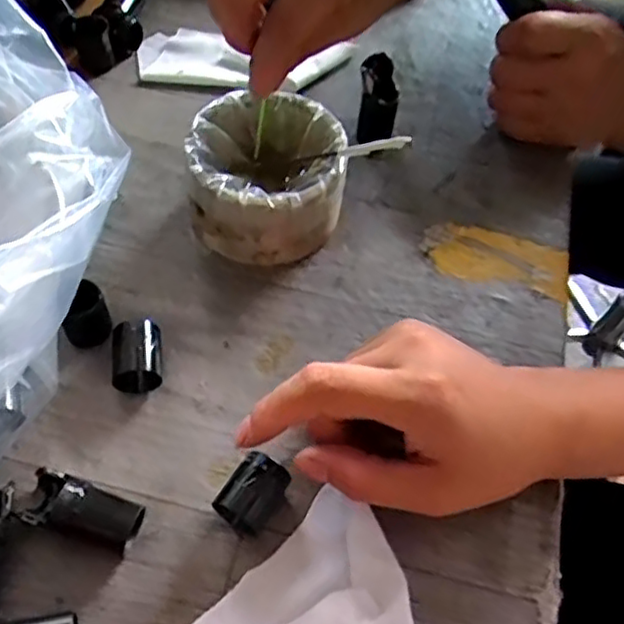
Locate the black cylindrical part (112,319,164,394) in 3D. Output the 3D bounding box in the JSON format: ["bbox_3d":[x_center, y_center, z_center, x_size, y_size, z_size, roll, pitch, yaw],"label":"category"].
[{"bbox_3d":[-0.082,0.022,0.317,0.022,0.020,0.032,-2,58,-6],"label":"black cylindrical part"}]

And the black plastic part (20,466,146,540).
[{"bbox_3d":[-0.094,0.081,0.279,0.047,0.020,0.021,11,58,2],"label":"black plastic part"}]

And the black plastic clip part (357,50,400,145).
[{"bbox_3d":[0.040,-0.127,0.405,0.024,0.052,0.025,9,58,1],"label":"black plastic clip part"}]

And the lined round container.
[{"bbox_3d":[-0.025,-0.072,0.364,0.079,0.049,0.080,2,58,-3],"label":"lined round container"}]

